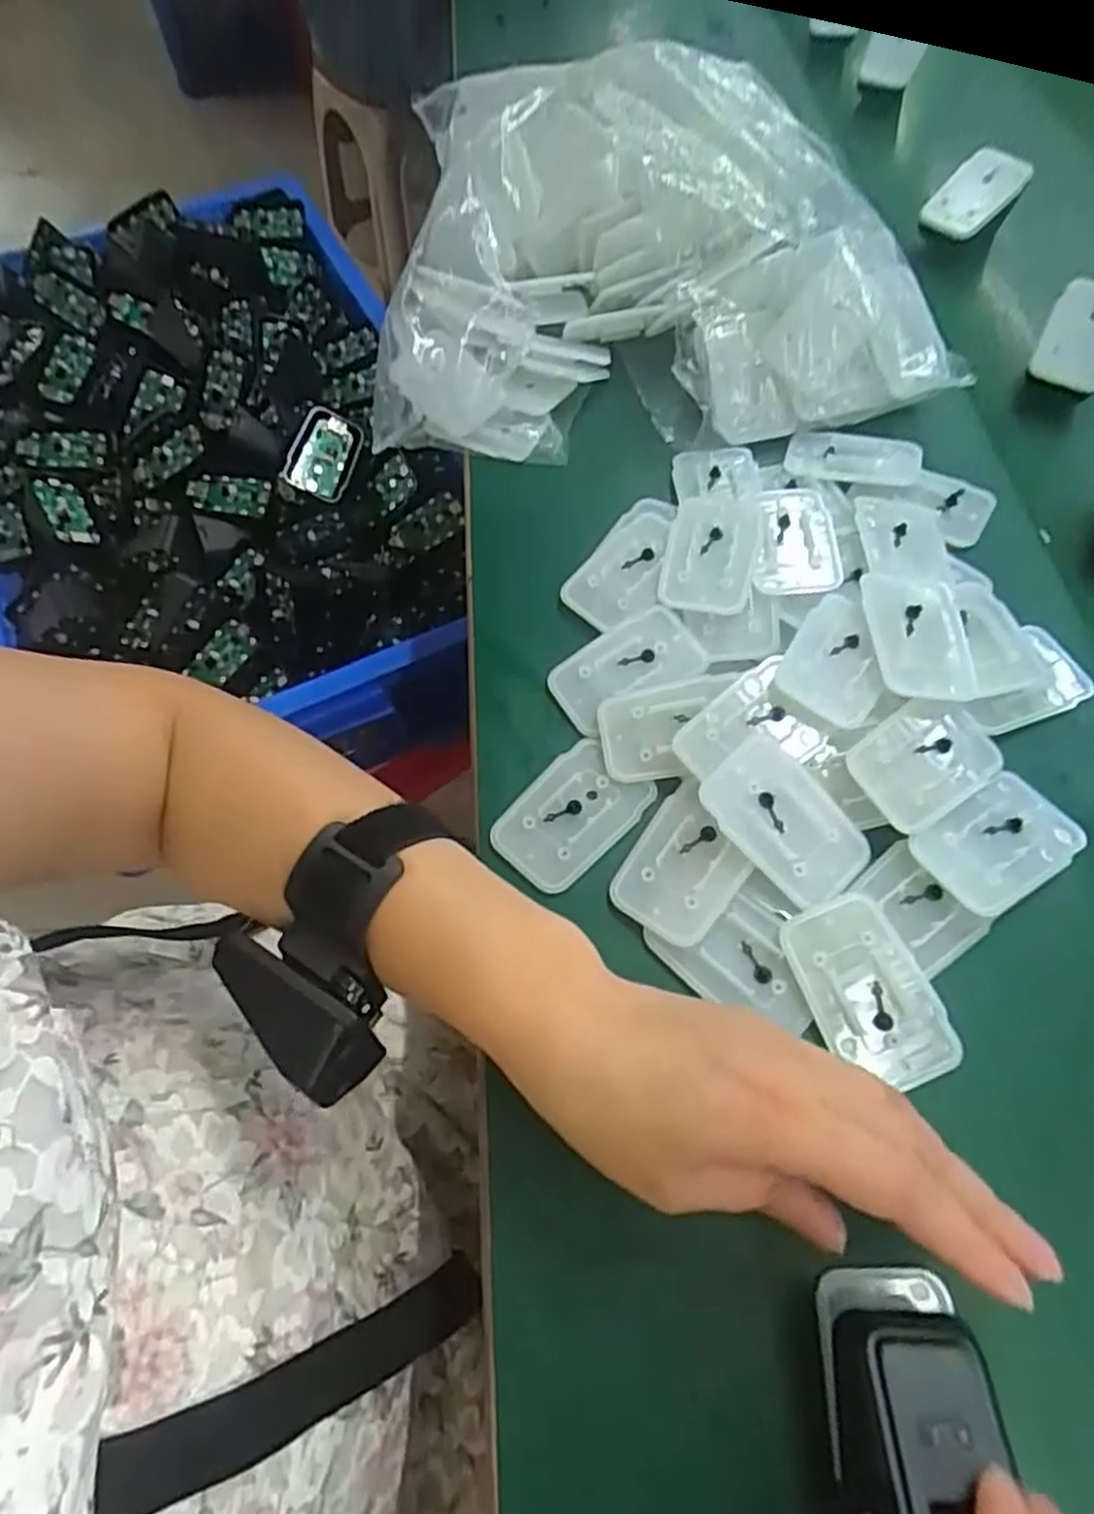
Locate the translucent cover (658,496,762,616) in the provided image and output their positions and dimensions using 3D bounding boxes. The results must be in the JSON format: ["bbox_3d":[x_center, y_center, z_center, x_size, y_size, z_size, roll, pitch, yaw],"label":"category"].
[{"bbox_3d":[0.080,-0.100,0.373,0.042,0.010,0.069,12,64,8],"label":"translucent cover"}]

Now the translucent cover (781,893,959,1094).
[{"bbox_3d":[0.120,0.089,0.289,0.043,0.007,0.068,-21,64,-9],"label":"translucent cover"}]

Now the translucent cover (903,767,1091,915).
[{"bbox_3d":[0.181,0.034,0.306,0.064,0.007,0.040,-30,66,-13],"label":"translucent cover"}]

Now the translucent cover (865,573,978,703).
[{"bbox_3d":[0.164,-0.054,0.337,0.043,0.006,0.063,2,66,-4],"label":"translucent cover"}]

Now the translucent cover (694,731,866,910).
[{"bbox_3d":[0.097,0.025,0.311,0.067,0.004,0.044,46,73,4],"label":"translucent cover"}]

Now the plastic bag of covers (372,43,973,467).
[{"bbox_3d":[0.056,-0.291,0.430,0.302,0.111,0.210,-3,63,0],"label":"plastic bag of covers"}]

